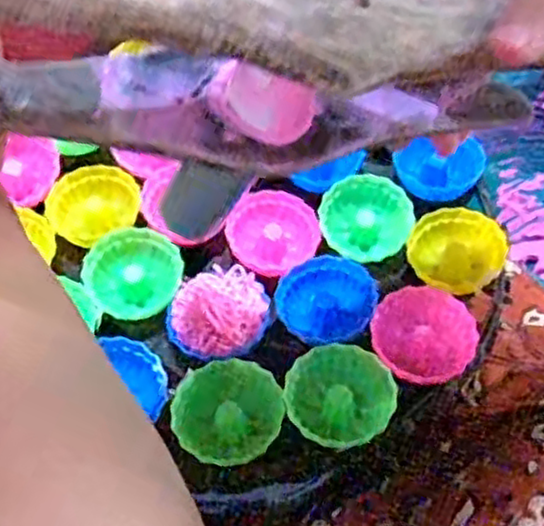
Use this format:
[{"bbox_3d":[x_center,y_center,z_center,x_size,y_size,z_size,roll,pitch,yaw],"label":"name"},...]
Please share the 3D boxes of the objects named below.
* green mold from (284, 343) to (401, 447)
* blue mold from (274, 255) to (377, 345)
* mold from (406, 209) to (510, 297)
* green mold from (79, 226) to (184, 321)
[{"bbox_3d":[0.038,0.076,0.411,0.059,0.018,0.057,0,56,-1],"label":"green mold"},{"bbox_3d":[0.032,0.025,0.455,0.058,0.020,0.064,19,58,12],"label":"blue mold"},{"bbox_3d":[0.118,-0.006,0.471,0.058,0.026,0.057,30,60,18],"label":"mold"},{"bbox_3d":[-0.090,0.007,0.471,0.063,0.032,0.053,-21,59,-14],"label":"green mold"}]

